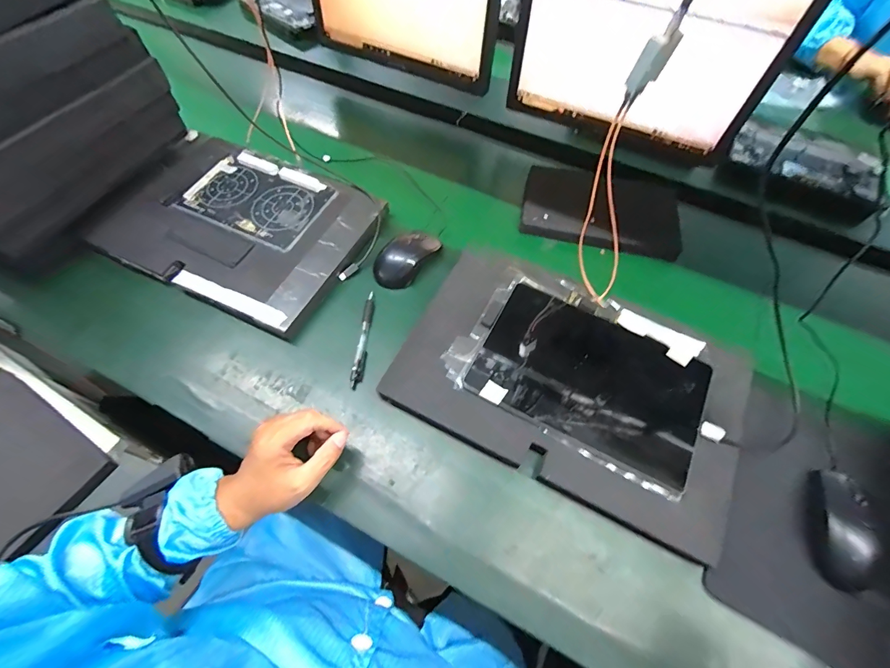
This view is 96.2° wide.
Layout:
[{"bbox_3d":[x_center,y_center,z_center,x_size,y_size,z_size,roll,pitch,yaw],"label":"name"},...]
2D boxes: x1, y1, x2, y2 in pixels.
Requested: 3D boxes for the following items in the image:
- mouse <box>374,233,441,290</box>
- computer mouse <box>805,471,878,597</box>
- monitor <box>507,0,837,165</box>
[{"bbox_3d":[-0.055,-0.112,0.580,0.107,0.040,0.059,-38,68,-21],"label":"mouse"},{"bbox_3d":[0.412,0.200,0.417,0.056,0.035,0.121,16,60,7],"label":"computer mouse"},{"bbox_3d":[0.285,-0.425,0.562,0.358,0.298,0.065,26,62,13],"label":"monitor"}]

